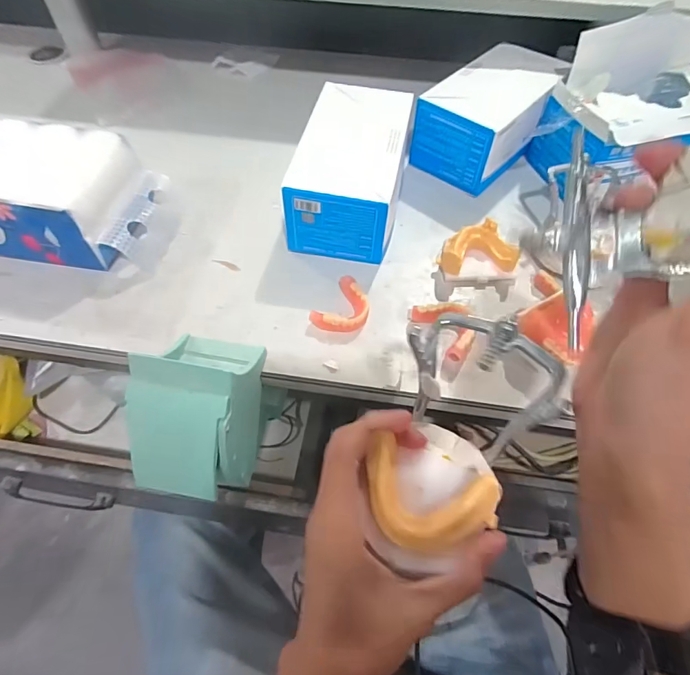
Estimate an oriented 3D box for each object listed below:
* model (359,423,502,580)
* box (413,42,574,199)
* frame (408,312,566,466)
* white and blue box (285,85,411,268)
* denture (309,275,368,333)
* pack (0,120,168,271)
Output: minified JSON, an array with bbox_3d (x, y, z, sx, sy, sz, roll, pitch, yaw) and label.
[{"bbox_3d":[0.046,0.080,0.232,0.063,0.027,0.073,2,56,1],"label":"model"},{"bbox_3d":[0.167,-0.255,0.514,0.110,0.084,0.159,36,63,21],"label":"box"},{"bbox_3d":[0.072,0.024,0.246,0.082,0.057,0.053,35,63,20],"label":"frame"},{"bbox_3d":[0.009,-0.170,0.462,0.103,0.088,0.198,10,57,6],"label":"white and blue box"},{"bbox_3d":[0.000,-0.026,0.410,0.044,0.018,0.058,31,61,18],"label":"denture"},{"bbox_3d":[-0.396,-0.161,0.455,0.395,0.079,0.144,6,57,3],"label":"pack"}]

